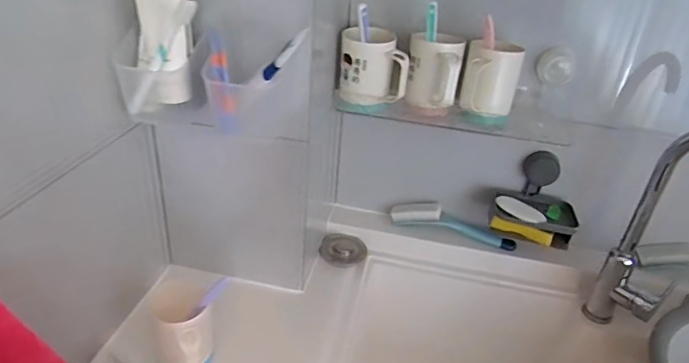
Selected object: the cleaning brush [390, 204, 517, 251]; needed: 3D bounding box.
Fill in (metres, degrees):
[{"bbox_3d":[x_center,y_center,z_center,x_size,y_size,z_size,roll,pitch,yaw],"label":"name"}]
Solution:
[{"bbox_3d":[0.200,0.079,0.907,0.230,0.046,0.053,10,29,11],"label":"cleaning brush"}]

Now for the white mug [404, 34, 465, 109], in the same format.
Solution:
[{"bbox_3d":[0.139,-0.174,0.752,0.085,0.092,0.118,8,29,7],"label":"white mug"}]

